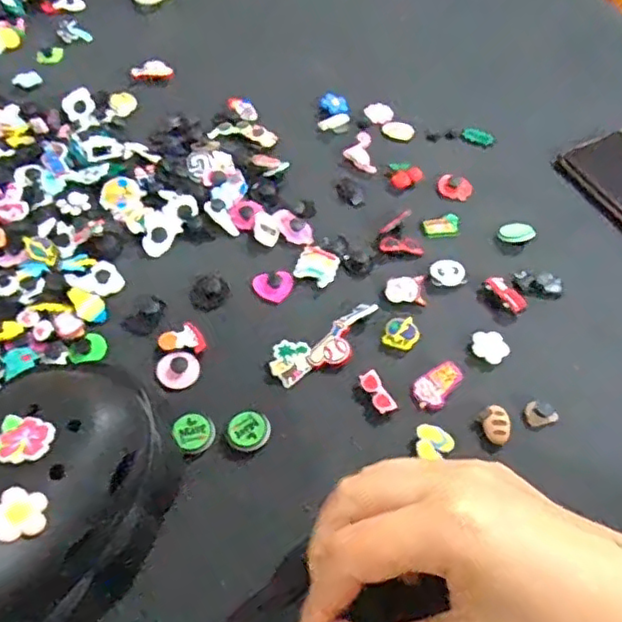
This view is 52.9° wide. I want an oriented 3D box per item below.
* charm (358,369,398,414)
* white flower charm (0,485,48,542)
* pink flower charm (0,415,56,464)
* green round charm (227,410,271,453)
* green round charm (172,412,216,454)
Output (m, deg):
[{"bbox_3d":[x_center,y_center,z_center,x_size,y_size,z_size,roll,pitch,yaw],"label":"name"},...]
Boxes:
[{"bbox_3d":[0.042,0.052,0.398,0.013,0.007,0.029,-22,59,-16],"label":"charm"},{"bbox_3d":[-0.130,0.090,0.277,0.023,0.006,0.023,13,51,-16],"label":"white flower charm"},{"bbox_3d":[-0.137,0.061,0.297,0.027,0.004,0.024,7,56,3],"label":"pink flower charm"},{"bbox_3d":[-0.038,0.074,0.383,0.026,0.007,0.025,1,56,-2],"label":"green round charm"},{"bbox_3d":[-0.071,0.074,0.382,0.024,0.008,0.024,1,56,-2],"label":"green round charm"}]

